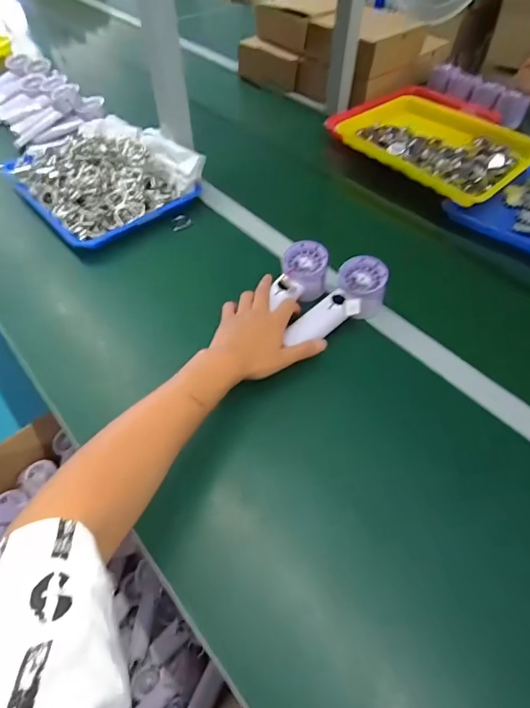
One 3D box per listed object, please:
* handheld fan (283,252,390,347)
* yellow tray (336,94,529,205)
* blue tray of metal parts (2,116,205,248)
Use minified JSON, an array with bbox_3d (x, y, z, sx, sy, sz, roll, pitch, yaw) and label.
[{"bbox_3d":[0.101,-0.067,0.566,0.162,0.050,0.070,-39,60,-3],"label":"handheld fan"},{"bbox_3d":[0.311,-0.412,0.786,0.199,0.053,0.343,-35,60,-23],"label":"yellow tray"},{"bbox_3d":[-0.296,-0.322,0.725,0.299,0.065,0.247,38,62,25],"label":"blue tray of metal parts"}]

